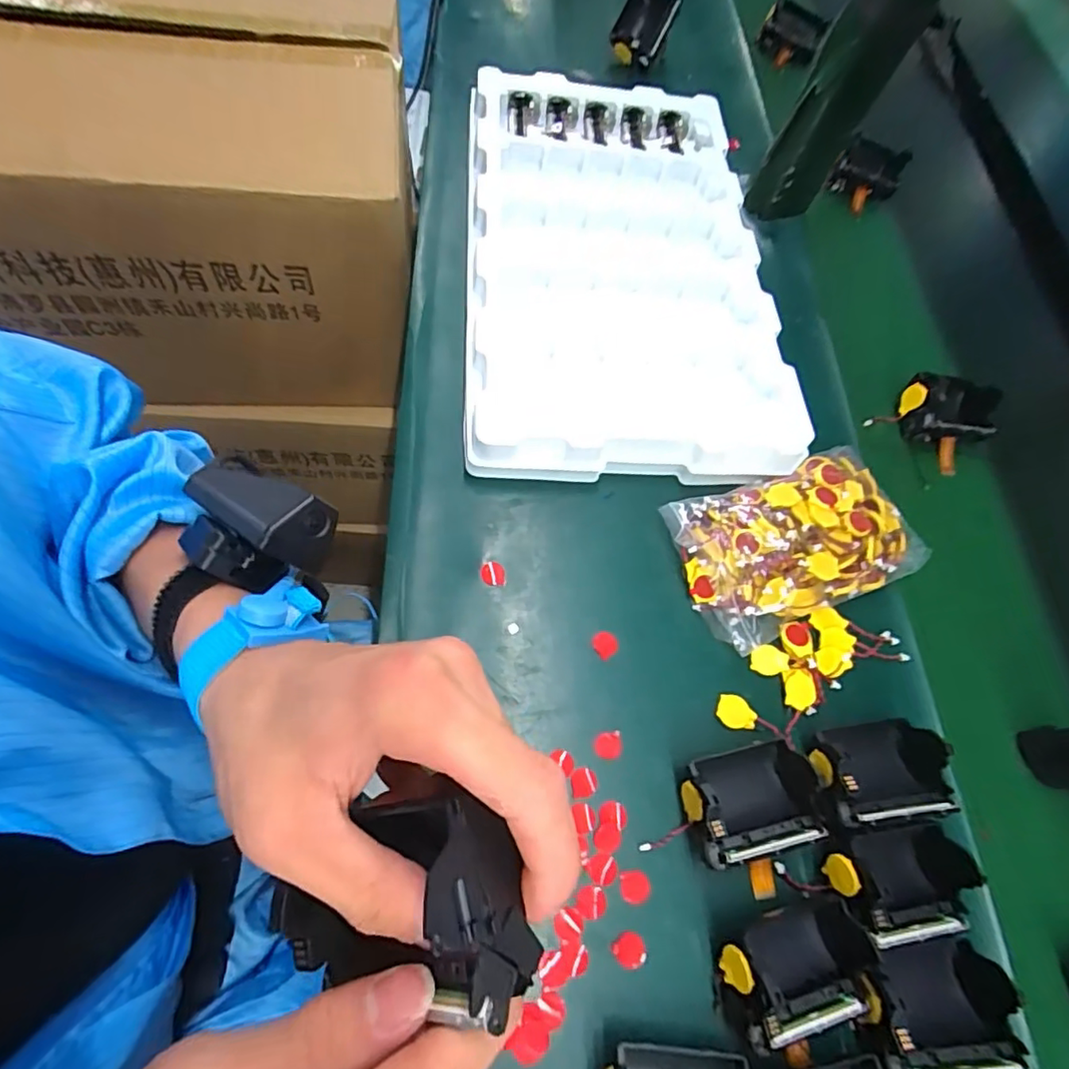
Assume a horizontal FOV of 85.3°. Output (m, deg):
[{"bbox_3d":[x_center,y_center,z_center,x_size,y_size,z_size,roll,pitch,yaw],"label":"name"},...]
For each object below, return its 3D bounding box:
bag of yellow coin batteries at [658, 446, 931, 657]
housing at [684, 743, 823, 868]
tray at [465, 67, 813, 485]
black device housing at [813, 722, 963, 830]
[{"bbox_3d":[0.182,0.001,0.401,0.165,0.032,0.103,-20,70,-17],"label":"bag of yellow coin batteries"},{"bbox_3d":[0.123,0.149,0.327,0.079,0.037,0.054,-10,68,-11],"label":"housing"},{"bbox_3d":[0.070,-0.241,0.505,0.254,0.039,0.426,2,65,-8],"label":"tray"},{"bbox_3d":[0.205,0.140,0.344,0.080,0.032,0.053,-4,67,-9],"label":"black device housing"}]

